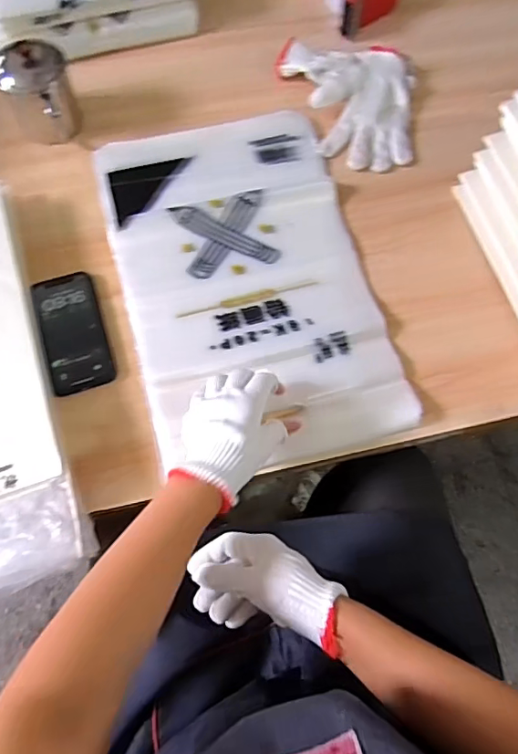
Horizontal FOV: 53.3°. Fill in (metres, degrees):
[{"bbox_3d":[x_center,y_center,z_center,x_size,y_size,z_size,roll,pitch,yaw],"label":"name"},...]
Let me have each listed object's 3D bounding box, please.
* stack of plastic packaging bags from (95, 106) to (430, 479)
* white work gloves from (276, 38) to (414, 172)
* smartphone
[{"bbox_3d":[-0.020,-0.134,0.648,0.293,0.020,0.483,-14,71,-7],"label":"stack of plastic packaging bags"},{"bbox_3d":[0.129,-0.398,0.738,0.193,0.032,0.222,-1,70,-2],"label":"white work gloves"},{"bbox_3d":[-0.220,-0.056,0.612,0.070,0.010,0.155,-17,71,-8],"label":"smartphone"}]

